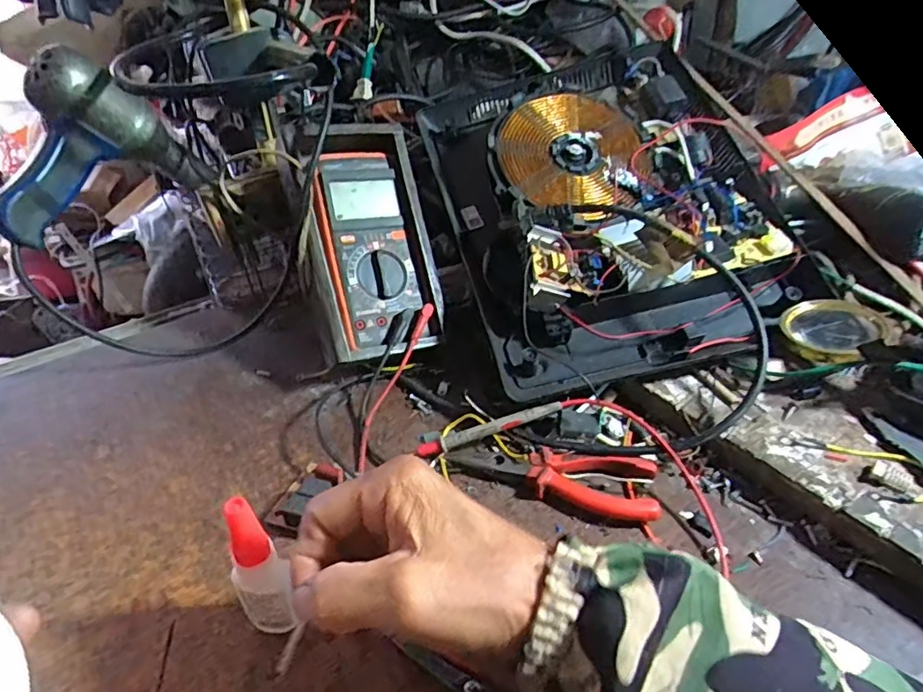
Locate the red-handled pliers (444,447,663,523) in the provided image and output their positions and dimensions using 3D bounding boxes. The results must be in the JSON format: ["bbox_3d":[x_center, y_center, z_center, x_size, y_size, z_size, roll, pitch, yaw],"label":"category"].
[{"bbox_3d":[0.065,0.095,0.416,0.141,0.022,0.047,4,38,11],"label":"red-handled pliers"}]

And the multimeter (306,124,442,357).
[{"bbox_3d":[-0.084,-0.096,0.510,0.105,0.038,0.209,-10,81,-25],"label":"multimeter"}]

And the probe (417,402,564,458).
[{"bbox_3d":[0.022,0.063,0.440,0.111,0.011,0.011,-18,38,1],"label":"probe"}]

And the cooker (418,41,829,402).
[{"bbox_3d":[0.140,-0.150,0.545,0.305,0.084,0.371,-14,60,-3],"label":"cooker"}]

